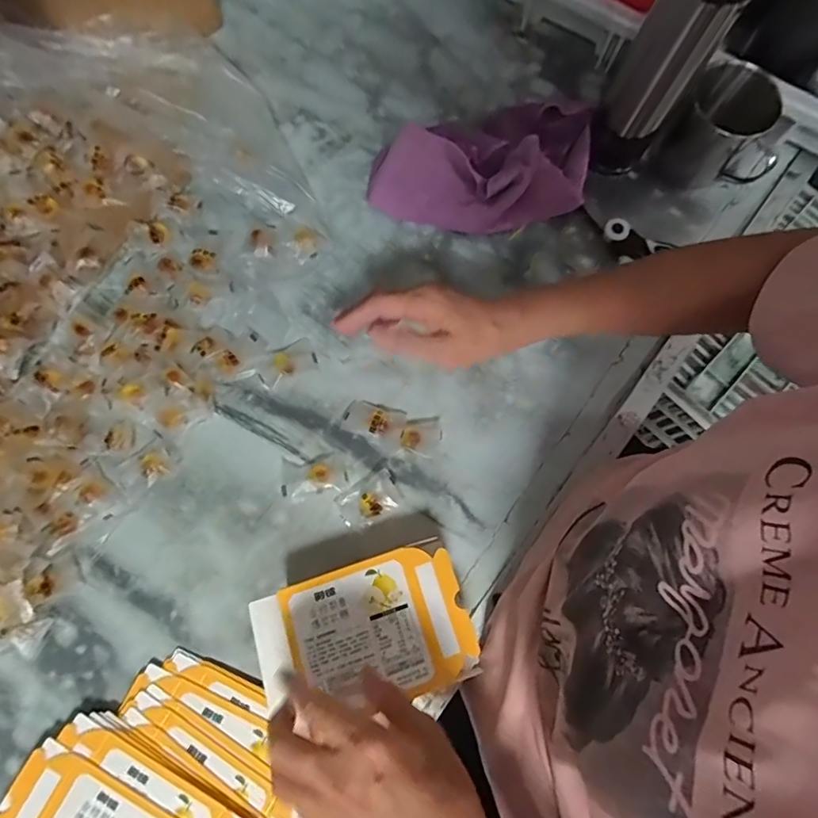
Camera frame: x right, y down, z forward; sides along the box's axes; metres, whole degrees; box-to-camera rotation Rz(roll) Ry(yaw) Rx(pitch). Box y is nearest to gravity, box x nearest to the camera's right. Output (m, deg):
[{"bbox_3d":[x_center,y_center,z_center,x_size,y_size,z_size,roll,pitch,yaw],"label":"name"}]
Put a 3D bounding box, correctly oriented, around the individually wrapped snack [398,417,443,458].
[{"bbox_3d":[0.012,0.022,0.433,0.033,0.014,0.039,26,77,4],"label":"individually wrapped snack"}]

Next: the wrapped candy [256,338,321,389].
[{"bbox_3d":[-0.114,-0.045,0.445,0.055,0.011,0.034,-29,79,-8],"label":"wrapped candy"}]

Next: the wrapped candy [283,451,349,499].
[{"bbox_3d":[-0.083,0.059,0.421,0.055,0.013,0.038,-10,77,-4],"label":"wrapped candy"}]

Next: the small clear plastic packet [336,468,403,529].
[{"bbox_3d":[-0.034,0.079,0.418,0.056,0.014,0.037,-35,80,-9],"label":"small clear plastic packet"}]

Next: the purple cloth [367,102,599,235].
[{"bbox_3d":[0.076,-0.249,0.483,0.232,0.035,0.139,-8,77,-4],"label":"purple cloth"}]

